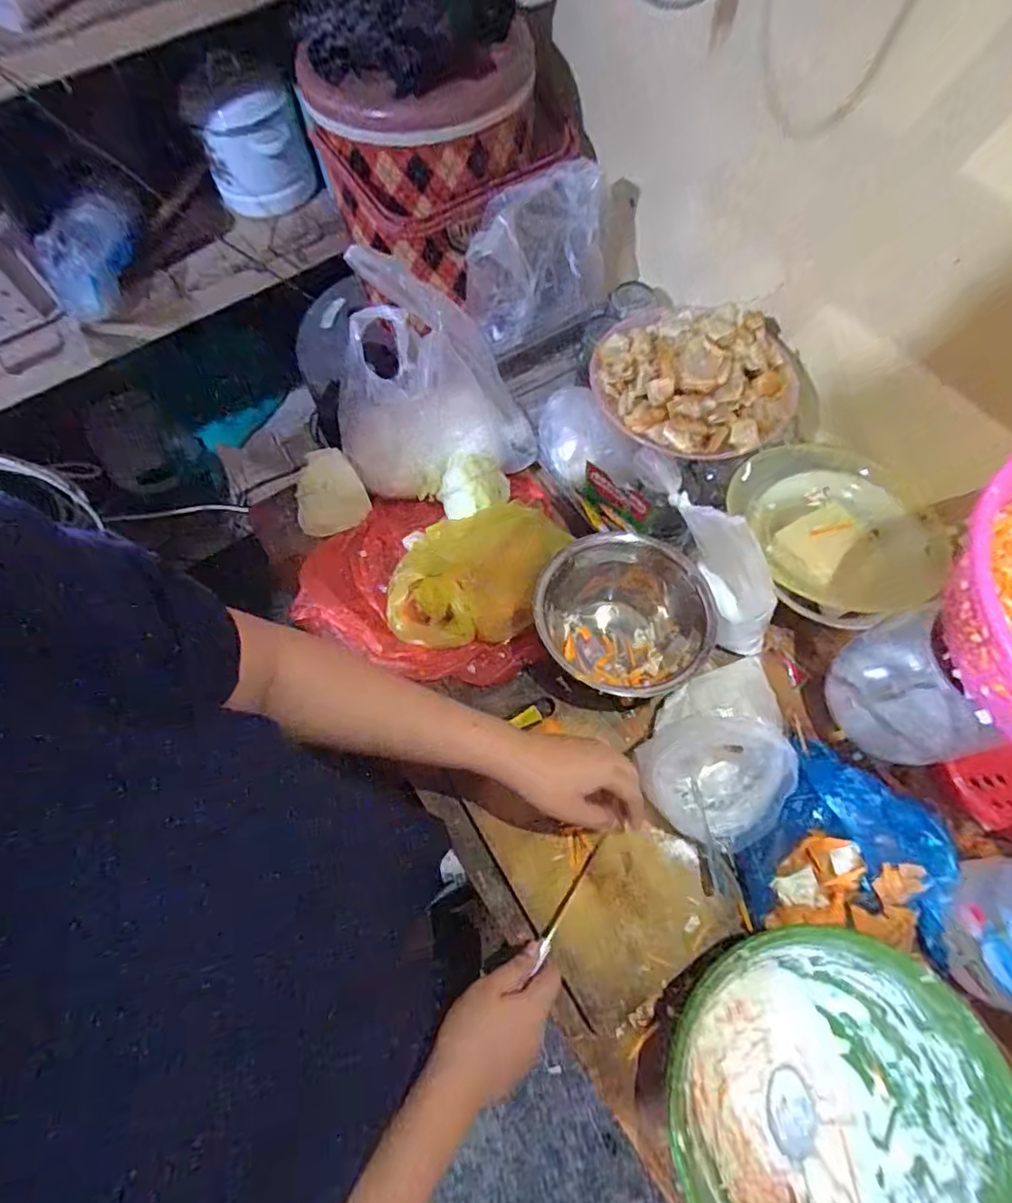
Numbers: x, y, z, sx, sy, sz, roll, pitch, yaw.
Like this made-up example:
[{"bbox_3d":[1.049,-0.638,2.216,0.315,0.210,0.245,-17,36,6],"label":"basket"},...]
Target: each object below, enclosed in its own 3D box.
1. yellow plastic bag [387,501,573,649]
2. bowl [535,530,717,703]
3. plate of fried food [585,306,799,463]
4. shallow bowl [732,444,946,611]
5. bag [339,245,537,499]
[{"bbox_3d":[-0.031,-0.027,0.621,0.196,0.080,0.124,-12,66,-4],"label":"yellow plastic bag"},{"bbox_3d":[0.115,0.018,0.589,0.167,0.083,0.160,-1,66,1],"label":"bowl"},{"bbox_3d":[0.199,-0.245,0.607,0.207,0.063,0.186,30,70,14],"label":"plate of fried food"},{"bbox_3d":[0.353,-0.079,0.617,0.208,0.049,0.196,-1,66,1],"label":"shallow bowl"},{"bbox_3d":[-0.080,-0.227,0.608,0.210,0.238,0.090,-17,66,-6],"label":"bag"}]

